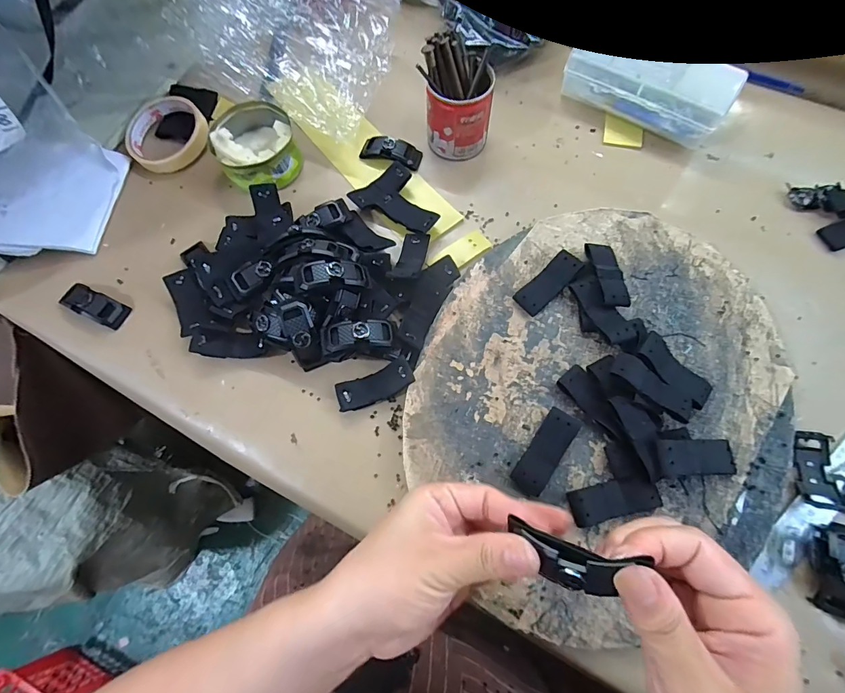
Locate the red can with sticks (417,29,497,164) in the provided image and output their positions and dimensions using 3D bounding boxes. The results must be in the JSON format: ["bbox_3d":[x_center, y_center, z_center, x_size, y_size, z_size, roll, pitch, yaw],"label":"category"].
[{"bbox_3d":[0.035,-0.244,0.408,0.067,0.091,0.065,-1,70,2],"label":"red can with sticks"}]

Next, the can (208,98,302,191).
[{"bbox_3d":[-0.172,-0.208,0.424,0.076,0.046,0.089,-25,71,-7],"label":"can"}]

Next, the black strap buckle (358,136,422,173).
[{"bbox_3d":[-0.034,-0.208,0.436,0.064,0.014,0.027,23,72,10],"label":"black strap buckle"}]

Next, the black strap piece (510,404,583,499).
[{"bbox_3d":[0.095,0.081,0.316,0.025,0.009,0.067,33,74,13],"label":"black strap piece"}]

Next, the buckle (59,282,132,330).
[{"bbox_3d":[-0.308,-0.040,0.382,0.061,0.019,0.025,24,73,11],"label":"buckle"}]

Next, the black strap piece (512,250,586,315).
[{"bbox_3d":[0.111,-0.056,0.361,0.066,0.006,0.025,-43,72,-6],"label":"black strap piece"}]

